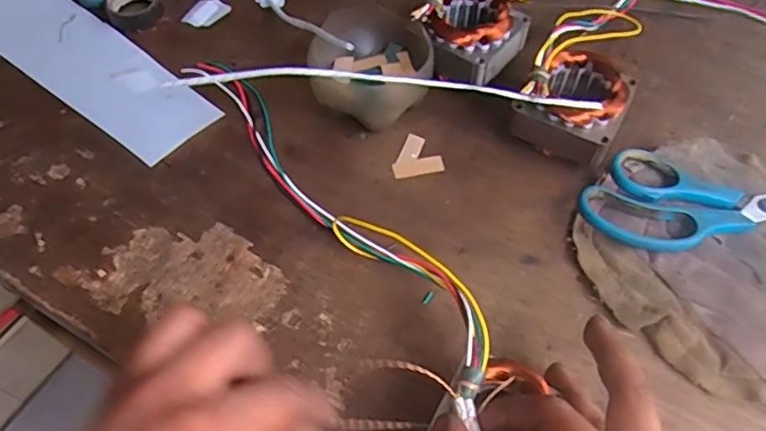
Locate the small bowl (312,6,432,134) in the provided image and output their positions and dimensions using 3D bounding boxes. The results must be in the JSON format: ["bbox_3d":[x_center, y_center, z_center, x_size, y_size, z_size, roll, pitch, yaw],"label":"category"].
[{"bbox_3d":[-0.008,-0.121,0.452,0.090,0.053,0.107,1,57,0],"label":"small bowl"}]

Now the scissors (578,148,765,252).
[{"bbox_3d":[0.249,-0.021,0.410,0.228,0.020,0.078,-11,58,-8],"label":"scissors"}]

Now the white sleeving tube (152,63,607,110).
[{"bbox_3d":[-0.005,-0.090,0.405,0.299,0.024,0.014,5,57,2],"label":"white sleeving tube"}]

